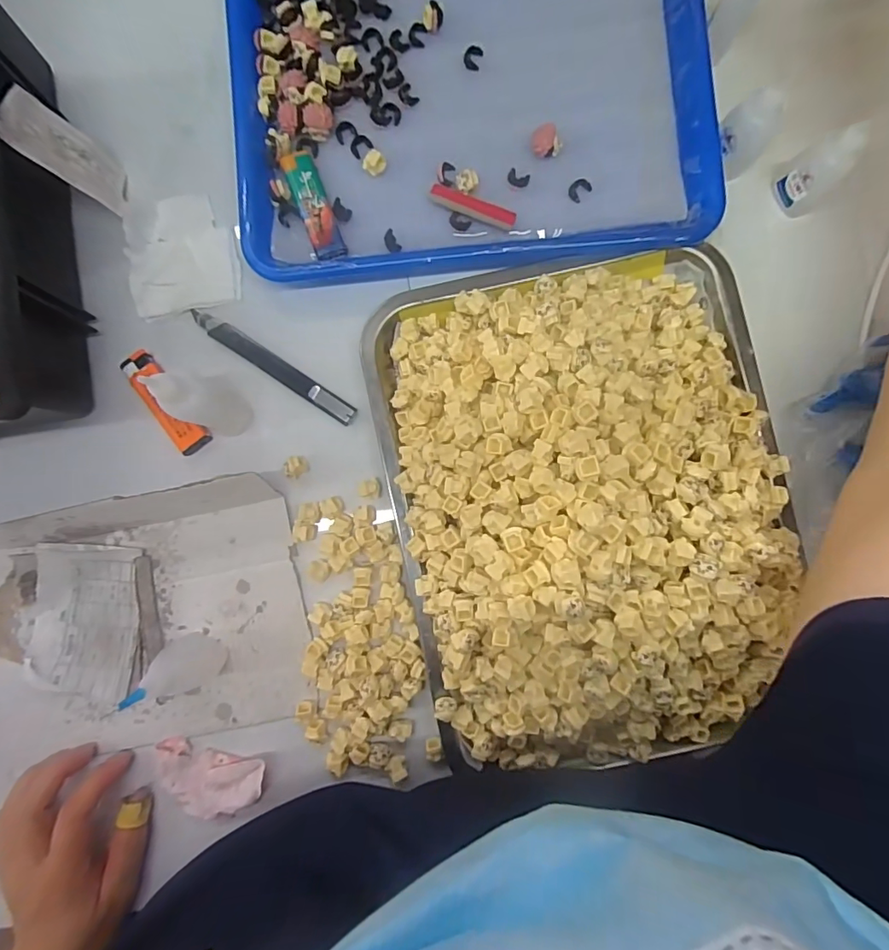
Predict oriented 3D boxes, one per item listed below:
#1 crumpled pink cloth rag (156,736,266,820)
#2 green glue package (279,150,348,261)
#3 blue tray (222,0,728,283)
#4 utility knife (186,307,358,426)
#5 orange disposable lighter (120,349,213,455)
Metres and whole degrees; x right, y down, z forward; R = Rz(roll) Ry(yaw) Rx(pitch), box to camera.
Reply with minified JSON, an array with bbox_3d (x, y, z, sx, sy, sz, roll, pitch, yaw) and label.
[{"bbox_3d":[-0.164,0.213,0.336,0.077,0.011,0.045,7,88,3],"label":"crumpled pink cloth rag"},{"bbox_3d":[-0.094,-0.194,0.345,0.022,0.006,0.085,-21,87,2],"label":"green glue package"},{"bbox_3d":[0.017,-0.272,0.346,0.330,0.021,0.257,-5,87,3],"label":"blue tray"},{"bbox_3d":[-0.125,-0.080,0.353,0.138,0.007,0.015,34,89,4],"label":"utility knife"},{"bbox_3d":[-0.202,-0.054,0.349,0.021,0.014,0.082,-35,86,1],"label":"orange disposable lighter"}]

